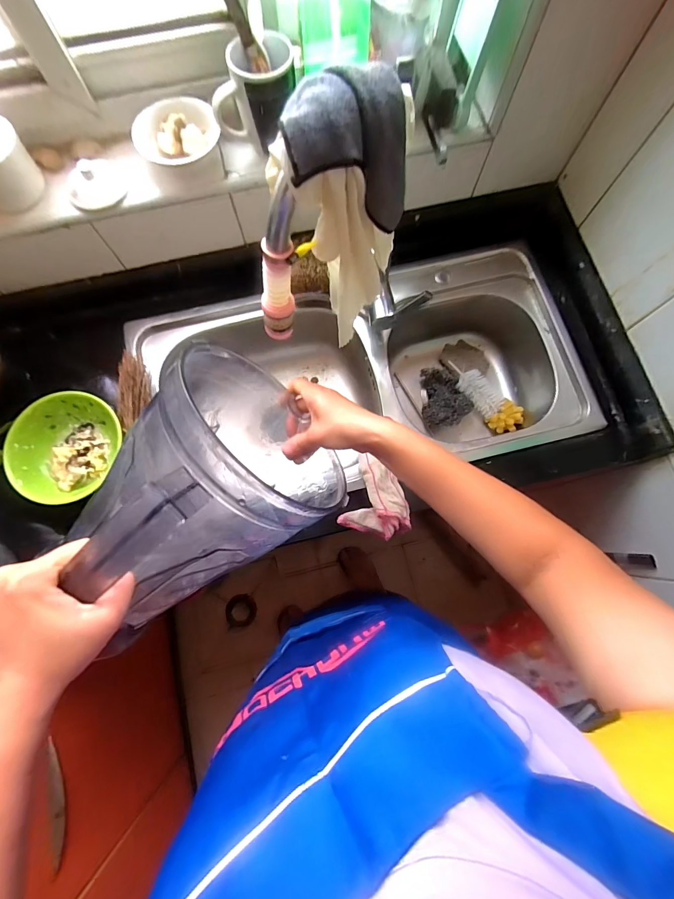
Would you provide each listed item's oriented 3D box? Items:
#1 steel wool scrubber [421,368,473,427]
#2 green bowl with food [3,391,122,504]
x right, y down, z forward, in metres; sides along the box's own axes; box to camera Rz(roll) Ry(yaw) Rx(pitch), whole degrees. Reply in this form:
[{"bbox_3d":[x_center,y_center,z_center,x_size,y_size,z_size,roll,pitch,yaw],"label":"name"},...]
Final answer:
[{"bbox_3d":[0.220,-0.105,0.783,0.090,0.058,0.122,1,77,0],"label":"steel wool scrubber"},{"bbox_3d":[-0.411,-0.001,0.595,0.161,0.048,0.166,0,77,0],"label":"green bowl with food"}]

